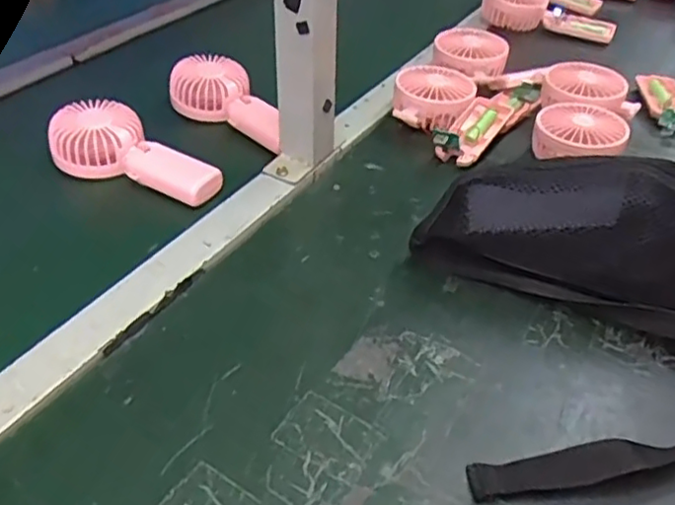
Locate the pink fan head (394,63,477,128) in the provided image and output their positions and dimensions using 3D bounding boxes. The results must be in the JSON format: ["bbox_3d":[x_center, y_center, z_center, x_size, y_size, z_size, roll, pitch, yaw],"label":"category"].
[{"bbox_3d":[0.105,-0.168,0.714,0.086,0.046,0.083,7,41,6],"label":"pink fan head"}]

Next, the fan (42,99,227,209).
[{"bbox_3d":[-0.191,-0.095,0.613,0.166,0.049,0.076,24,45,23],"label":"fan"}]

